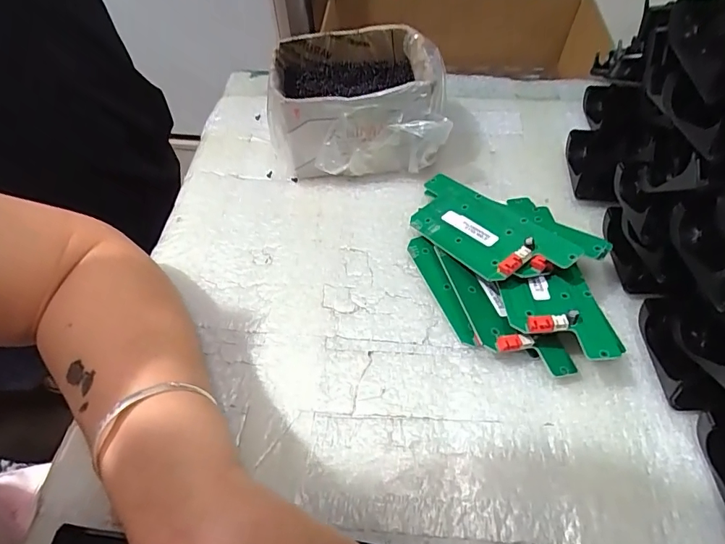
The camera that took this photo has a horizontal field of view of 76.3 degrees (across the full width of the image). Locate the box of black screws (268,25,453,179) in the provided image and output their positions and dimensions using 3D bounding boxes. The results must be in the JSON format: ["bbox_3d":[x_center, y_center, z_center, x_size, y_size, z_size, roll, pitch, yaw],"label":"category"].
[{"bbox_3d":[-0.002,-0.139,0.385,0.140,0.079,0.104,1,55,1],"label":"box of black screws"}]

